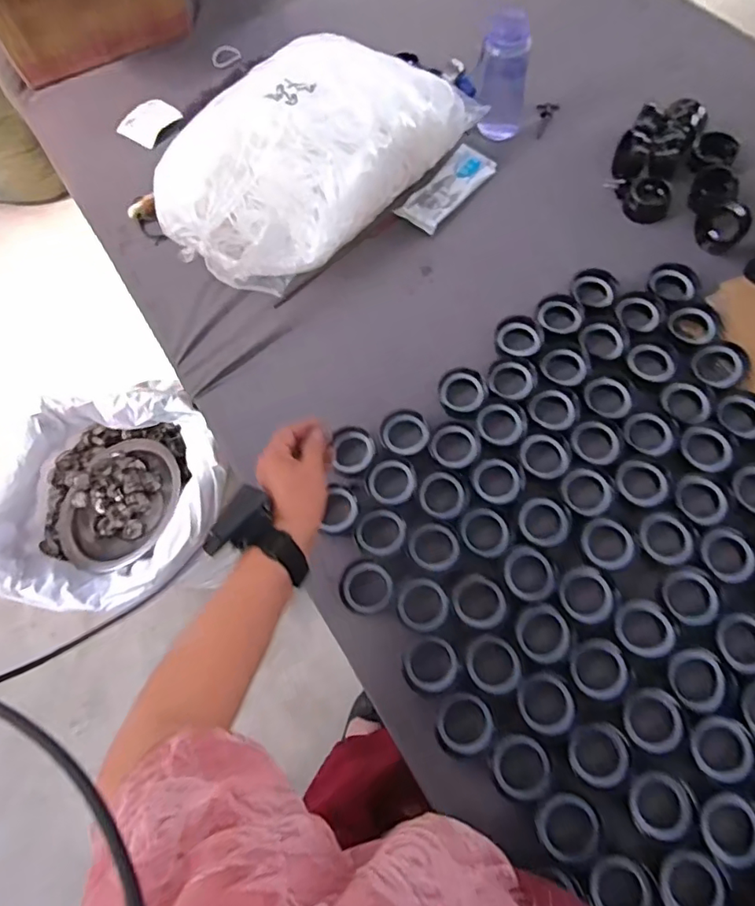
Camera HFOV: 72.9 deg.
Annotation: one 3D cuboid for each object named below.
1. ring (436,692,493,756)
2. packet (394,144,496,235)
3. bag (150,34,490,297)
[{"bbox_3d":[0.098,0.304,0.575,0.062,0.010,0.061,1,69,6],"label":"ring"},{"bbox_3d":[0.121,-0.455,0.868,0.078,0.014,0.191,38,77,18],"label":"packet"},{"bbox_3d":[-0.104,-0.472,0.789,0.268,0.148,0.482,36,77,18],"label":"bag"}]

